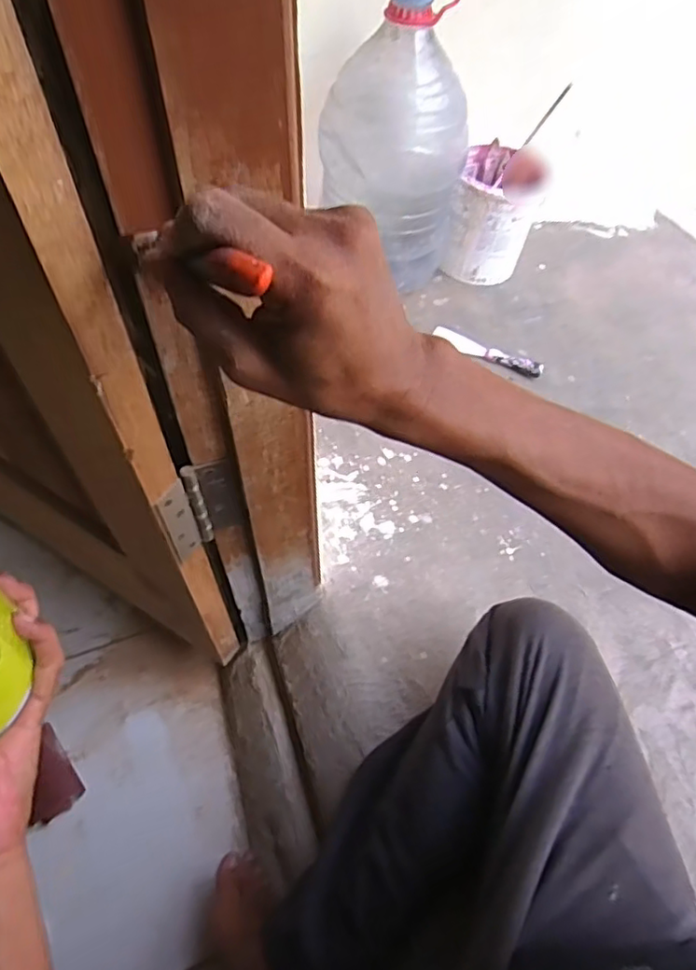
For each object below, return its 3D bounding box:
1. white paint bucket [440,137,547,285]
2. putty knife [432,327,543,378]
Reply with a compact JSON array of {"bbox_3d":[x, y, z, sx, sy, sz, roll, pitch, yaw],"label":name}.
[{"bbox_3d":[0.284,-0.518,1.176,0.156,0.195,0.185,15,57,8],"label":"white paint bucket"},{"bbox_3d":[0.253,-0.243,1.099,0.207,0.026,0.036,25,59,14],"label":"putty knife"}]

